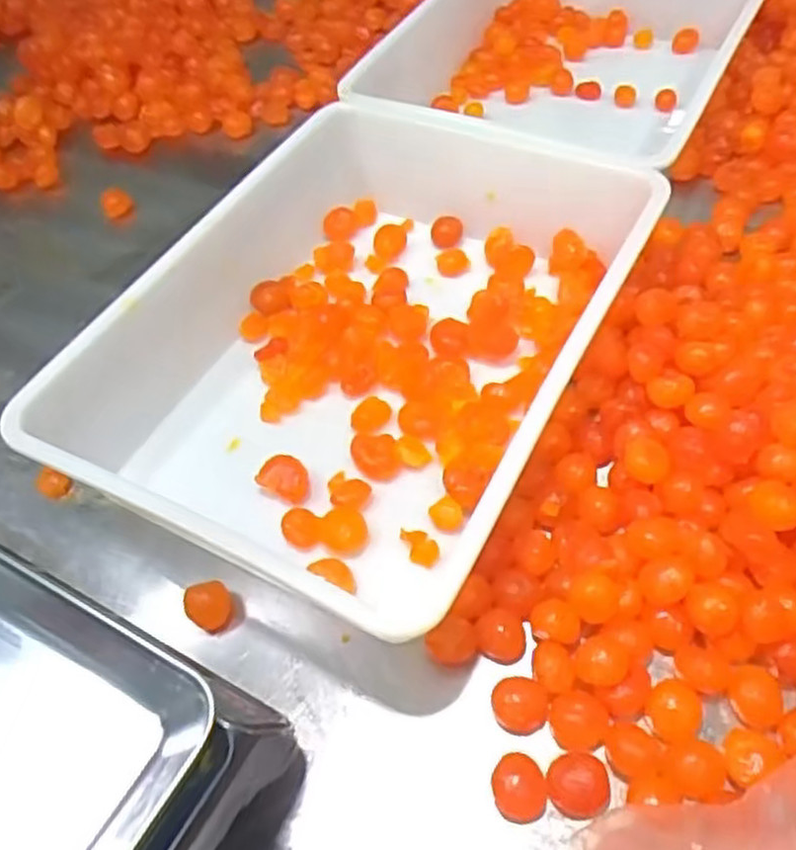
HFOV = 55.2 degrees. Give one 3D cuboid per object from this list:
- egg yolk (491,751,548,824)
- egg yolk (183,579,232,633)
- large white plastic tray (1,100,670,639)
[{"bbox_3d":[0.065,0.195,0.410,0.028,0.020,0.031,-5,52,1],"label":"egg yolk"},{"bbox_3d":[-0.120,0.116,0.485,0.027,0.021,0.029,-2,53,3],"label":"egg yolk"},{"bbox_3d":[-0.023,-0.075,0.560,0.292,0.079,0.423,23,58,20],"label":"large white plastic tray"}]

